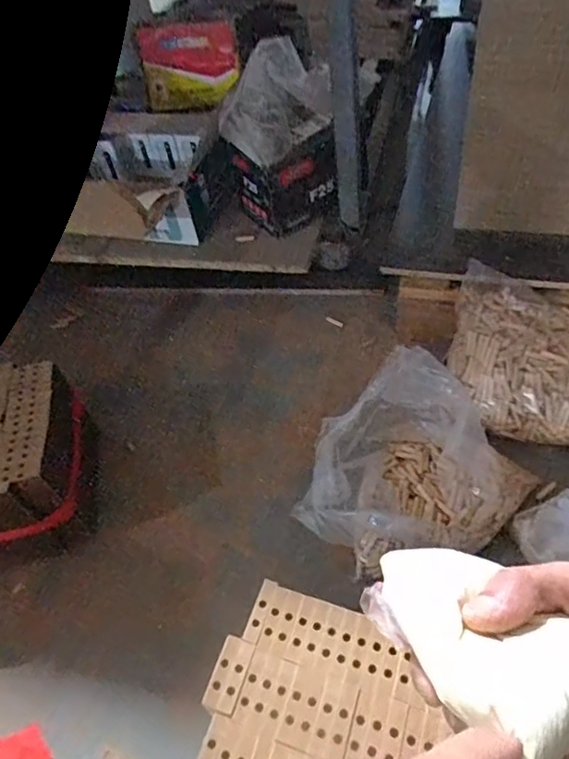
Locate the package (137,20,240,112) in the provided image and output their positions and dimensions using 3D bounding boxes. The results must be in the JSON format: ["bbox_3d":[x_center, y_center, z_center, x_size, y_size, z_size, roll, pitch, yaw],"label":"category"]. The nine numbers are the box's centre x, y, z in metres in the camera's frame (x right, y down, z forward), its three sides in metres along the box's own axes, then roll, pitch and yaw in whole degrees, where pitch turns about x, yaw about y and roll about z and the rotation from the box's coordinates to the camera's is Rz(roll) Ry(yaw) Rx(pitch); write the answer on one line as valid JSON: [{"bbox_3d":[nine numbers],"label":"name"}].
[{"bbox_3d":[-0.217,-0.720,1.295,0.229,0.160,0.051,-13,53,-2],"label":"package"}]

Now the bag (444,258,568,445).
[{"bbox_3d":[0.418,-0.028,0.869,0.315,0.127,0.240,12,52,19],"label":"bag"}]

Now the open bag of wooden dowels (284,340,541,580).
[{"bbox_3d":[0.168,0.114,0.745,0.237,0.153,0.243,34,62,32],"label":"open bag of wooden dowels"}]

